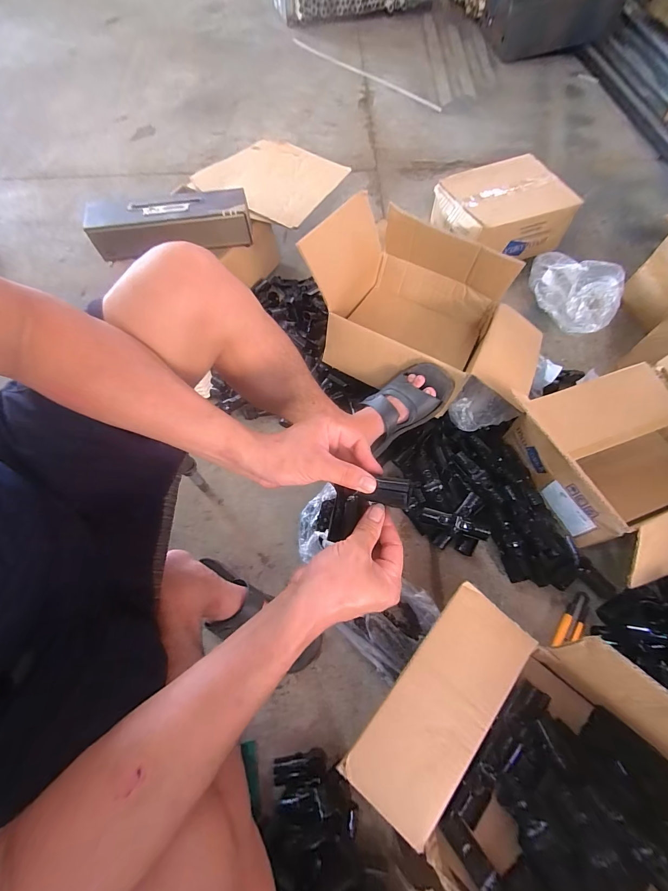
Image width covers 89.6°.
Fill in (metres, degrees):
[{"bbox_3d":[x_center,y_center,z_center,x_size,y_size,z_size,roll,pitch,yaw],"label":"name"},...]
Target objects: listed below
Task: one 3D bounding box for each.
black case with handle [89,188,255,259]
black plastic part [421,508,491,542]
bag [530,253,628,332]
[{"bbox_3d":[-0.396,-0.535,0.816,0.382,0.089,0.093,-9,65,-4],"label":"black case with handle"},{"bbox_3d":[0.236,0.153,0.655,0.131,0.033,0.025,19,66,9],"label":"black plastic part"},{"bbox_3d":[0.628,-0.412,0.894,0.162,0.104,0.262,-31,68,-14],"label":"bag"}]

